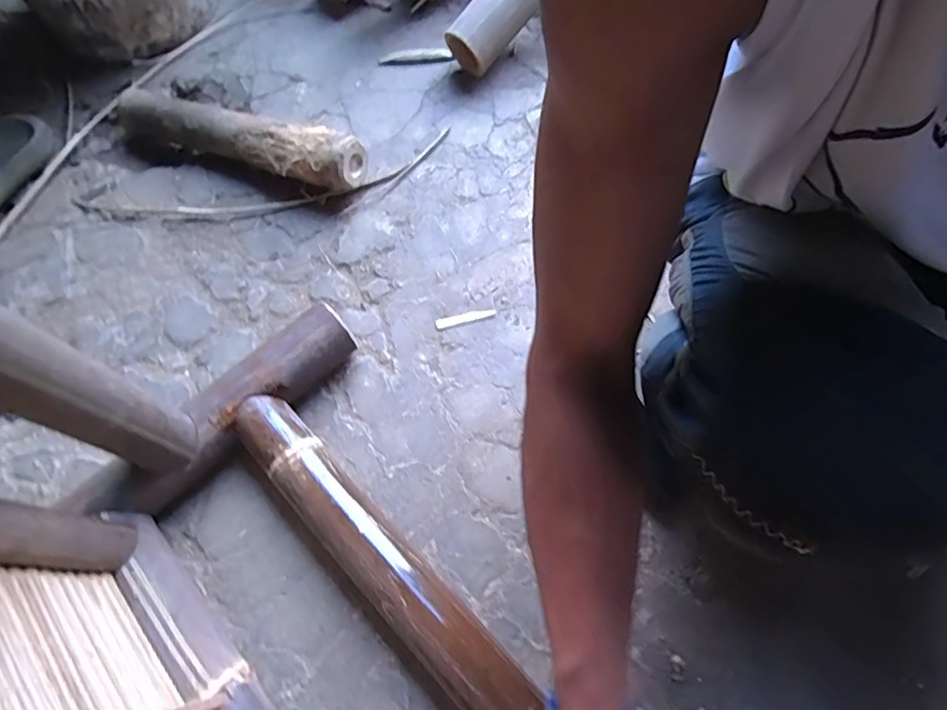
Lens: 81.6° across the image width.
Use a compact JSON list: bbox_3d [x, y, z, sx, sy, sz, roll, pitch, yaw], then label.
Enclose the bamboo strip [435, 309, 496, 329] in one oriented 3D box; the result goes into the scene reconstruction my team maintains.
[{"bbox_3d":[-0.010,-0.047,0.670,0.073,0.004,0.014,-15,66,-3],"label":"bamboo strip"}]

